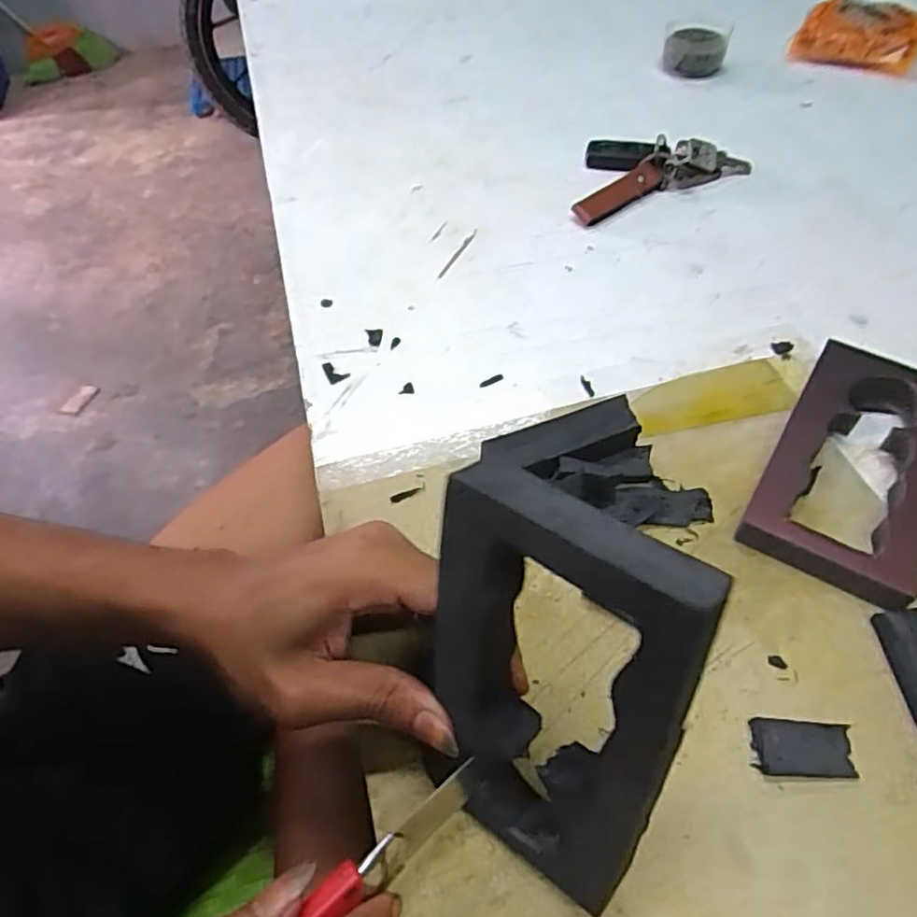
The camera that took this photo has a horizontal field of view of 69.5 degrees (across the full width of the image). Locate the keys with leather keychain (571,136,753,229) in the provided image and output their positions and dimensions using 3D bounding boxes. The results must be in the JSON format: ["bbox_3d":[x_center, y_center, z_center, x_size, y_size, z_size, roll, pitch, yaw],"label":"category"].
[{"bbox_3d":[0.146,-0.235,0.529,0.146,0.021,0.078,-23,55,-12],"label":"keys with leather keychain"}]

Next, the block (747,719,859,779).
[{"bbox_3d":[0.141,0.118,0.269,0.039,0.010,0.020,0,53,5],"label":"block"}]

